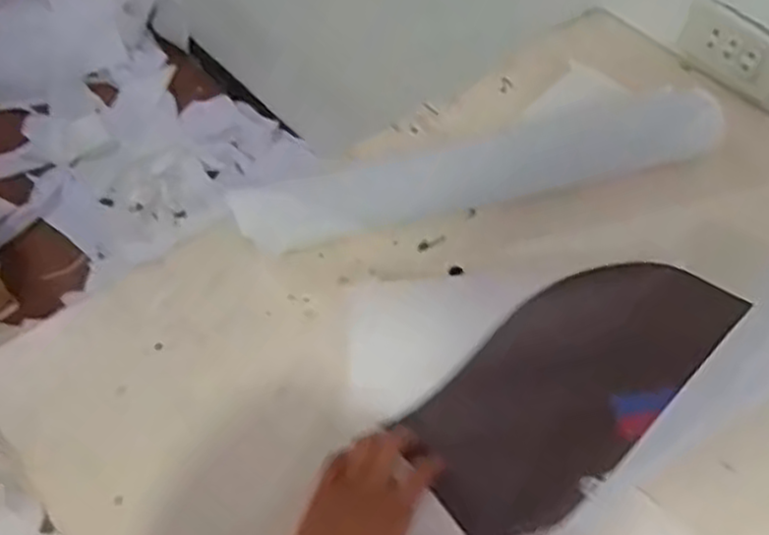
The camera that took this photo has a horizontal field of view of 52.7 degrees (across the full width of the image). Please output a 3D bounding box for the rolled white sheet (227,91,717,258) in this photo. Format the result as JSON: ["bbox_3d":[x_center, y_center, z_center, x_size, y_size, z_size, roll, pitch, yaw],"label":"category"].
[{"bbox_3d":[0.104,-0.096,0.760,0.496,0.047,0.080,-14,56,-11],"label":"rolled white sheet"}]

